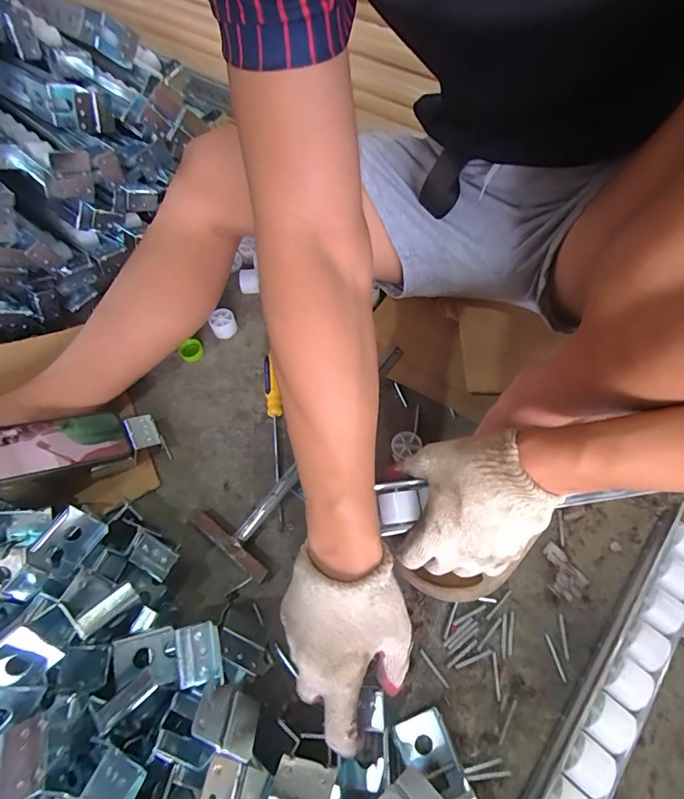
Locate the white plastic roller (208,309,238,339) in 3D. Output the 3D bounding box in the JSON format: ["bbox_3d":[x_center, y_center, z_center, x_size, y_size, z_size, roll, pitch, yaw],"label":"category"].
[{"bbox_3d":[-0.166,-0.106,0.594,0.034,0.031,0.028,-24,62,-10],"label":"white plastic roller"}]

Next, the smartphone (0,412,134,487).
[{"bbox_3d":[-0.312,0.050,0.457,0.143,0.013,0.072,-10,49,-40],"label":"smartphone"}]

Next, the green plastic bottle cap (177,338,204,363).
[{"bbox_3d":[-0.205,-0.067,0.576,0.031,0.020,0.028,-33,64,-14],"label":"green plastic bottle cap"}]

